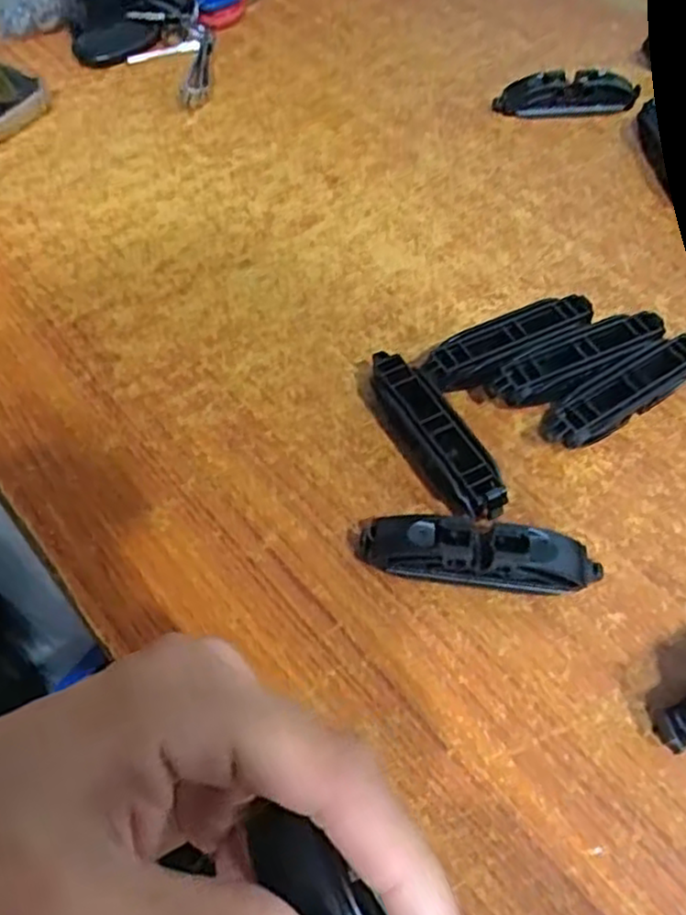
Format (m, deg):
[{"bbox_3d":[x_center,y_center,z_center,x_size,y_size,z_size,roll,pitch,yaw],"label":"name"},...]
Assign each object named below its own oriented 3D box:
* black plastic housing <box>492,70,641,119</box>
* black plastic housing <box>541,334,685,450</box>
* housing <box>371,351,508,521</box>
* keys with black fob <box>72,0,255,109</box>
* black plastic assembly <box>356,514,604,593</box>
[{"bbox_3d":[0.130,-0.211,0.417,0.080,0.019,0.017,3,56,3],"label":"black plastic housing"},{"bbox_3d":[0.112,-0.025,0.287,0.075,0.018,0.021,-30,60,-18],"label":"black plastic housing"},{"bbox_3d":[0.035,-0.007,0.275,0.020,0.019,0.078,-22,58,-14],"label":"housing"},{"bbox_3d":[-0.120,-0.276,0.456,0.102,0.027,0.144,9,56,7],"label":"keys with black fob"},{"bbox_3d":[0.046,0.033,0.247,0.081,0.020,0.017,6,56,5],"label":"black plastic assembly"}]

